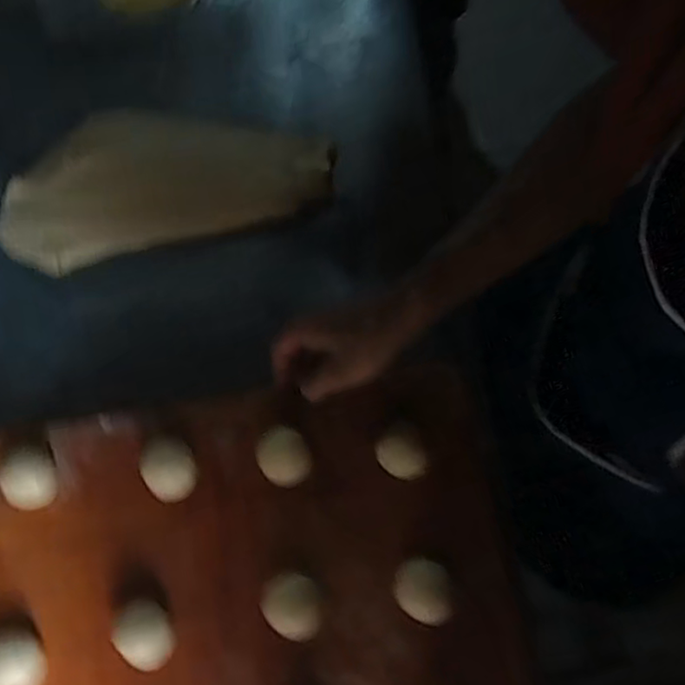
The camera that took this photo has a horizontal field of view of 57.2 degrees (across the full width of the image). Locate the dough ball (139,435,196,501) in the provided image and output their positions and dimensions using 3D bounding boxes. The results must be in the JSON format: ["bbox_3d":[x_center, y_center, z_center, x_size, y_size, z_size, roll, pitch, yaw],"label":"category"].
[{"bbox_3d":[-0.142,0.104,0.521,0.040,0.027,0.052,-13,71,-2],"label":"dough ball"}]

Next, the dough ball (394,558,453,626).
[{"bbox_3d":[0.063,0.193,0.491,0.042,0.025,0.046,-3,71,1],"label":"dough ball"}]

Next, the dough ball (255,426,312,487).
[{"bbox_3d":[-0.050,0.097,0.535,0.043,0.023,0.052,-20,72,-4],"label":"dough ball"}]

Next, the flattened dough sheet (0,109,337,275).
[{"bbox_3d":[-0.184,-0.180,0.653,0.328,0.026,0.159,-13,70,-5],"label":"flattened dough sheet"}]

